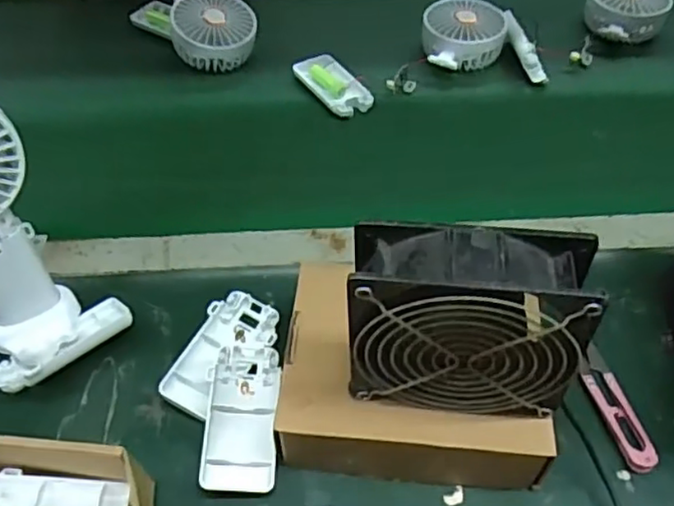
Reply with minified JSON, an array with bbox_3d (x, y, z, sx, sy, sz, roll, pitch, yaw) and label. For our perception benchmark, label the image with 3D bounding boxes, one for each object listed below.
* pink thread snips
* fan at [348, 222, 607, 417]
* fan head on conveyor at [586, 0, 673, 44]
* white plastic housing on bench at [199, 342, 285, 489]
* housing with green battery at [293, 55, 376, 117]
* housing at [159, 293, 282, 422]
[{"bbox_3d":[0.186,0.102,0.441,0.024,0.011,0.094,-8,51,-7],"label":"pink thread snips"},{"bbox_3d":[0.068,0.039,0.348,0.118,0.111,0.045,6,51,5],"label":"fan"},{"bbox_3d":[0.328,-0.271,0.742,0.089,0.051,0.073,19,54,15],"label":"fan head on conveyor"},{"bbox_3d":[-0.061,0.108,0.424,0.046,0.025,0.094,-2,51,-1],"label":"white plastic housing on bench"},{"bbox_3d":[-0.003,-0.173,0.666,0.049,0.011,0.091,-29,57,-21],"label":"housing with green battery"},{"bbox_3d":[-0.078,0.069,0.458,0.049,0.018,0.095,20,54,15],"label":"housing"}]

